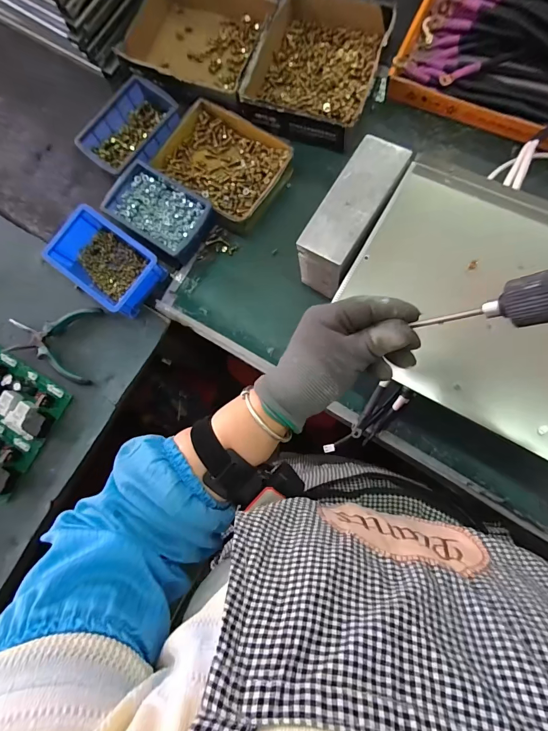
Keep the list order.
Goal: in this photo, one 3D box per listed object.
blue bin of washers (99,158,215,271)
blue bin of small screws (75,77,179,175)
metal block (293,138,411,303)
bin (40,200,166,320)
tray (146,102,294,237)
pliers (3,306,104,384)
[{"bbox_3d":[-0.168,-0.223,0.538,0.143,0.046,0.101,36,88,9],"label":"blue bin of washers"},{"bbox_3d":[-0.214,-0.355,0.558,0.106,0.050,0.146,35,88,9],"label":"blue bin of small screws"},{"bbox_3d":[0.097,-0.181,0.468,0.063,0.114,0.167,31,87,9],"label":"metal block"},{"bbox_3d":[-0.244,-0.149,0.533,0.144,0.056,0.099,37,88,9],"label":"bin"},{"bbox_3d":[-0.078,-0.305,0.548,0.185,0.032,0.142,34,88,9],"label":"tray"},{"bbox_3d":[-0.337,-0.034,0.544,0.145,0.023,0.113,5,83,7],"label":"pliers"}]

